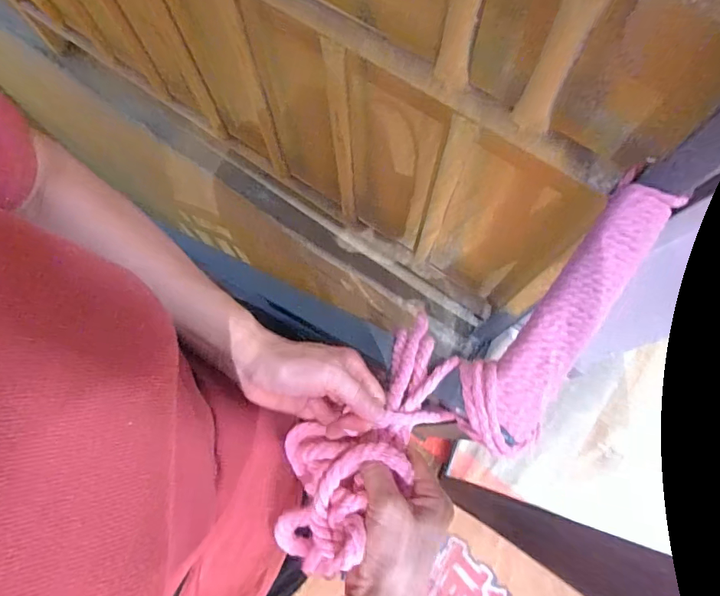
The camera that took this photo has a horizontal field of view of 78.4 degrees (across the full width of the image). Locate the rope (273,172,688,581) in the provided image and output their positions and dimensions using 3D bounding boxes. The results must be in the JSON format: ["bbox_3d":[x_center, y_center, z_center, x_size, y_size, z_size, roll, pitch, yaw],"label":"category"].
[{"bbox_3d":[0.120,0.053,0.402,0.453,0.114,0.129,-37,75,-10],"label":"rope"}]

